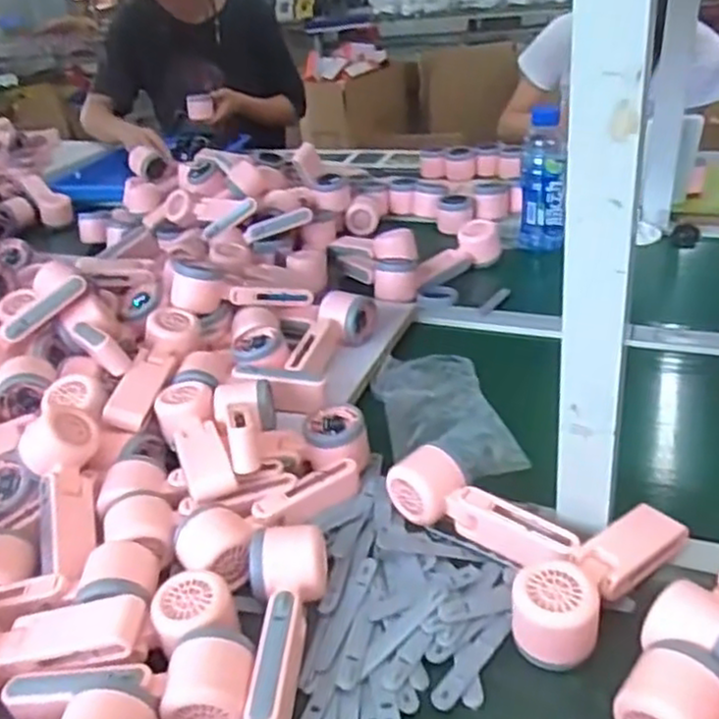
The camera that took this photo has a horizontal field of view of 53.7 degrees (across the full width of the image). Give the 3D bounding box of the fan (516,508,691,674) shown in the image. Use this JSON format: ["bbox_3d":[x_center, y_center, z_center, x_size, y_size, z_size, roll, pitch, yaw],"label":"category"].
[{"bbox_3d":[0.179,0.160,0.531,0.164,0.051,0.054,-29,38,-32],"label":"fan"}]

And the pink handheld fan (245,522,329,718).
[{"bbox_3d":[-0.054,0.190,0.512,0.054,0.046,0.154,-6,31,1],"label":"pink handheld fan"}]

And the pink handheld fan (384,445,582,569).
[{"bbox_3d":[0.100,0.123,0.592,0.166,0.047,0.048,18,39,34],"label":"pink handheld fan"}]

